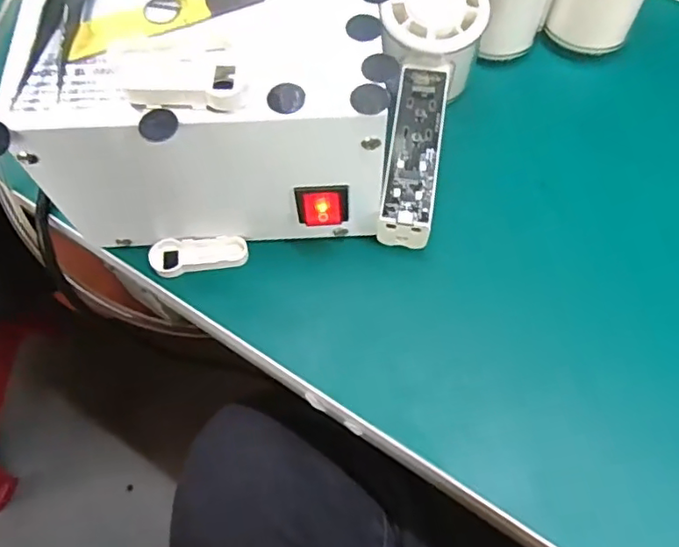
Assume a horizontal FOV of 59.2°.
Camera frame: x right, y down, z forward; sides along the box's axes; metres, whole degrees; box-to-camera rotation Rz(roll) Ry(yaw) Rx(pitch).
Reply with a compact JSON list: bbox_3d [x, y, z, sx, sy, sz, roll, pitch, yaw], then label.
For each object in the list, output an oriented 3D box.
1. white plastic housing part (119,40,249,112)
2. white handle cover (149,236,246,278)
[{"bbox_3d":[-0.062,-0.081,0.237,0.048,0.010,0.035,-3,64,0],"label":"white plastic housing part"},{"bbox_3d":[-0.075,-0.009,0.318,0.051,0.004,0.019,-3,64,0],"label":"white handle cover"}]

